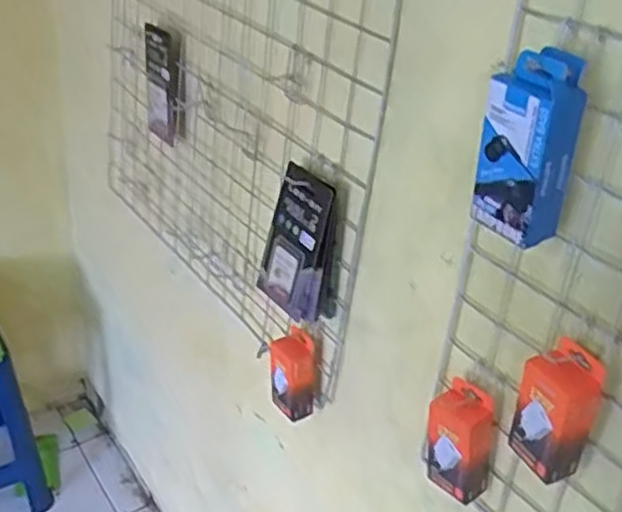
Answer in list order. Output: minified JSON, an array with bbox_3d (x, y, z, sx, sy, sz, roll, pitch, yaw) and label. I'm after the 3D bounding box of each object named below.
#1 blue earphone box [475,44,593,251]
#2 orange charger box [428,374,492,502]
[{"bbox_3d":[0.180,-0.091,0.606,0.057,0.145,0.072,-17,36,-34],"label":"blue earphone box"},{"bbox_3d":[0.158,0.195,0.766,0.049,0.107,0.064,-21,38,-38],"label":"orange charger box"}]

